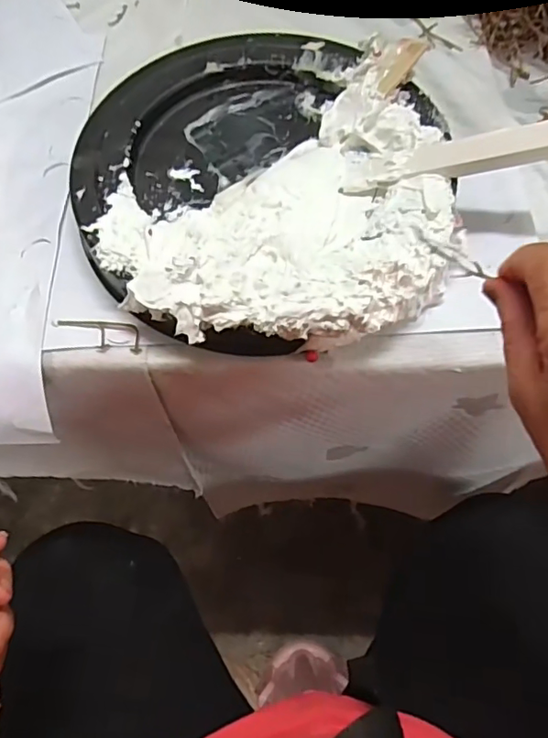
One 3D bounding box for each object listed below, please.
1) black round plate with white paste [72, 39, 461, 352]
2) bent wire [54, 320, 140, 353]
[{"bbox_3d":[-0.010,-0.142,0.401,0.257,0.055,0.273,0,66,1],"label":"black round plate with white paste"},{"bbox_3d":[-0.124,-0.024,0.374,0.064,0.004,0.024,4,66,3],"label":"bent wire"}]

